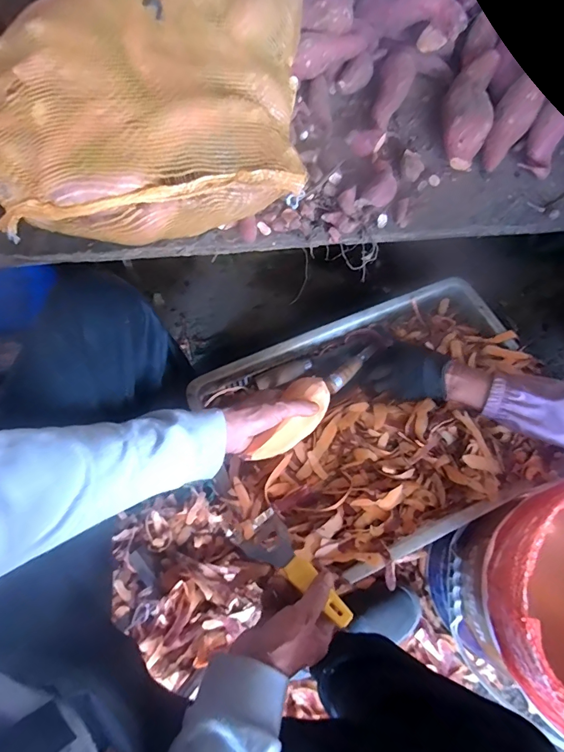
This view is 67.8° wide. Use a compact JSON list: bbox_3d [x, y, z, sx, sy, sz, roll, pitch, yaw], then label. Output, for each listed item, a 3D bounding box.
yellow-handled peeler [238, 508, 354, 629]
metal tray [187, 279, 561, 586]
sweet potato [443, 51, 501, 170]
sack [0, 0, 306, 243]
[{"bbox_3d":[0.015,0.219,0.473,0.054,0.014,0.148,-42,59,-17],"label":"yellow-handled peeler"},{"bbox_3d":[0.161,0.070,0.671,0.532,0.092,0.364,-23,72,-11],"label":"metal tray"},{"bbox_3d":[0.330,-0.479,0.753,0.081,0.072,0.233,15,69,3],"label":"sweet potato"},{"bbox_3d":[-0.189,-0.479,0.624,0.423,0.177,0.541,0,69,-3],"label":"sack"}]

